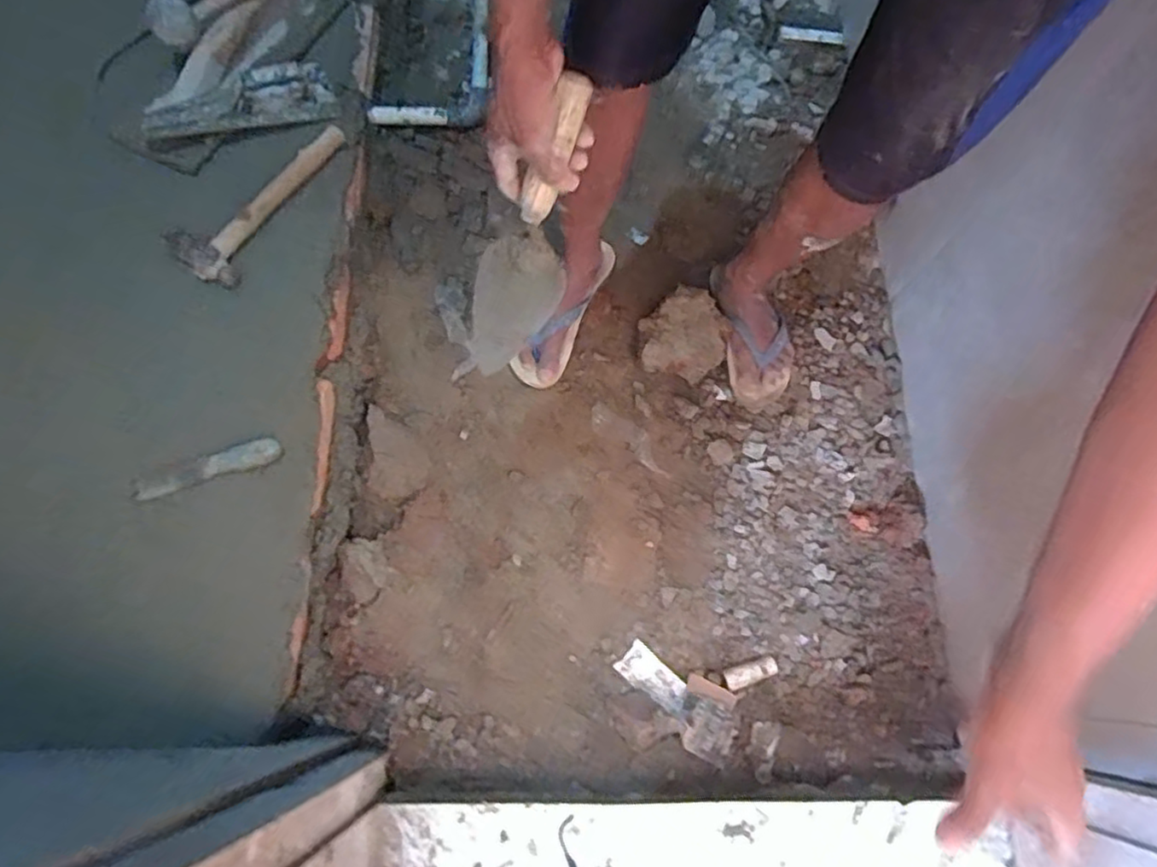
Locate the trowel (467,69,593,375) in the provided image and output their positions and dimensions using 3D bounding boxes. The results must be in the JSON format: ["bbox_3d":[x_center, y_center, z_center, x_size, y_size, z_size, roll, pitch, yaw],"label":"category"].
[{"bbox_3d":[-0.048,-0.190,0.648,0.087,0.295,0.045,29,35,7],"label":"trowel"}]

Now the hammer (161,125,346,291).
[{"bbox_3d":[-0.466,-0.360,0.988,0.104,0.031,0.315,30,74,7],"label":"hammer"}]

